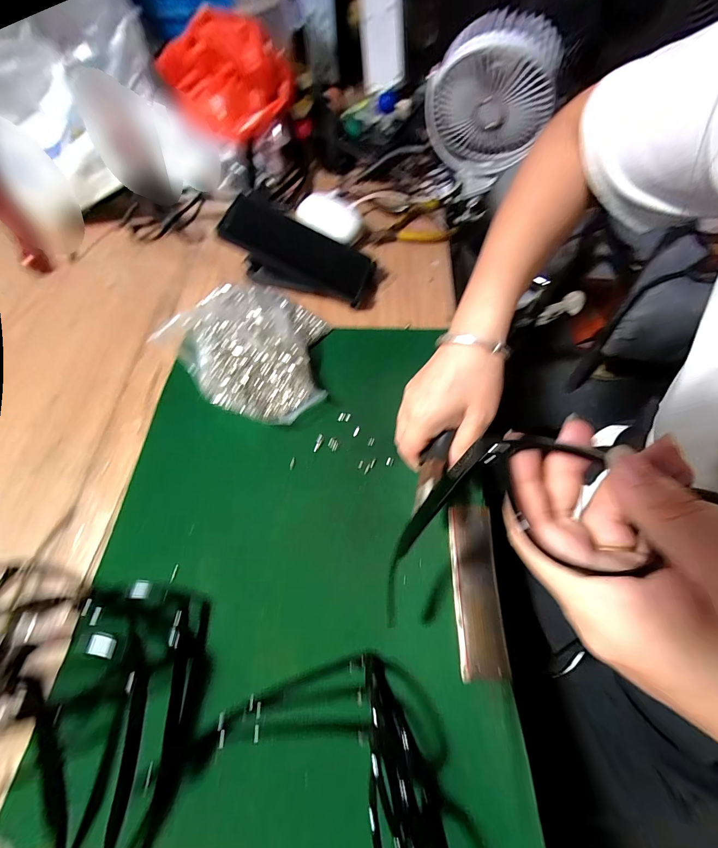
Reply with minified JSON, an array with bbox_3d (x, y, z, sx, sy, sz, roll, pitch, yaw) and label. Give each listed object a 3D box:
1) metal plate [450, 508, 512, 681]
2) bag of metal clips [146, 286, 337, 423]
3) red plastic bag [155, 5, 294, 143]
[{"bbox_3d":[0.091,0.123,0.260,0.034,0.005,0.118,1,63,2],"label":"metal plate"},{"bbox_3d":[-0.104,-0.080,0.349,0.168,0.043,0.139,24,66,13],"label":"bag of metal clips"},{"bbox_3d":[-0.191,-0.481,0.481,0.193,0.144,0.072,32,68,17],"label":"red plastic bag"}]

